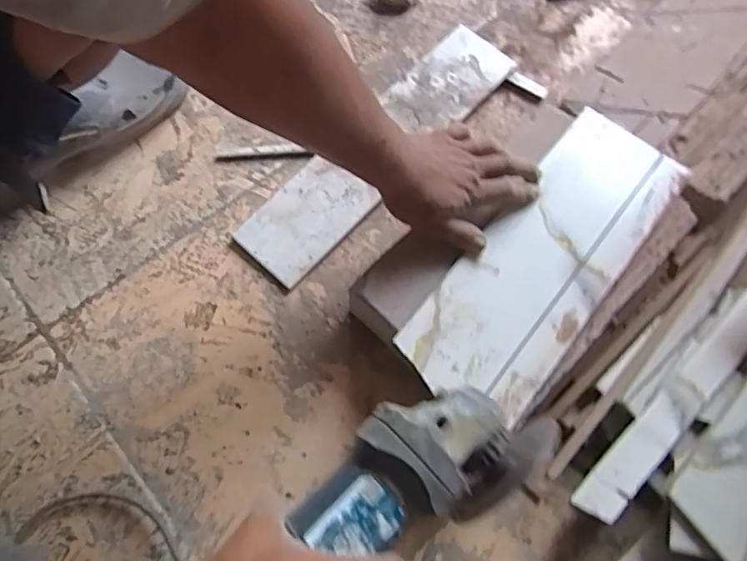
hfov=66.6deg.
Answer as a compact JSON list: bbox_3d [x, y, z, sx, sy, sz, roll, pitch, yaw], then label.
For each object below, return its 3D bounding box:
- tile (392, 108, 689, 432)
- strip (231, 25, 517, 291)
[{"bbox_3d":[0.169,-0.023,0.539,0.126,0.012,0.332,38,73,13],"label":"tile"},{"bbox_3d":[0.011,-0.157,0.665,0.091,0.018,0.398,40,74,14],"label":"strip"}]

